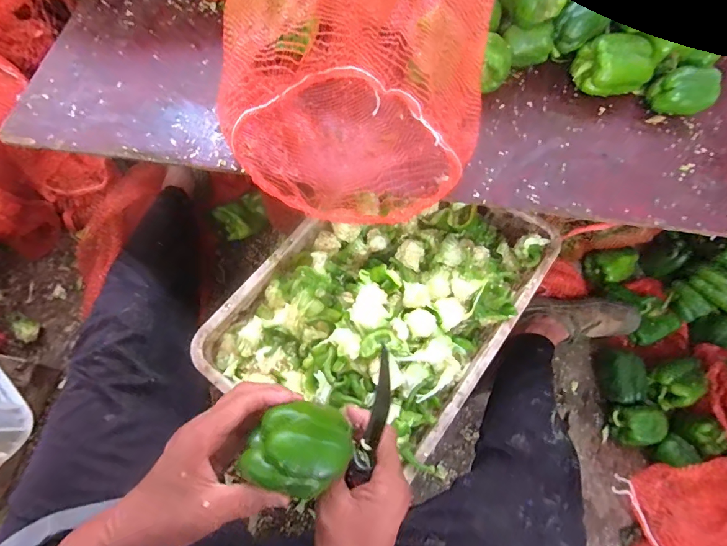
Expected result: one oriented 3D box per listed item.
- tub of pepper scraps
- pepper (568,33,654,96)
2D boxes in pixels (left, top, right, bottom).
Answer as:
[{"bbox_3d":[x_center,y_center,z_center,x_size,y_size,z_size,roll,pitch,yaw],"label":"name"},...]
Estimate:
[{"bbox_3d":[0.045,0.028,0.604,0.352,0.117,0.504,37,73,11],"label":"tub of pepper scraps"},{"bbox_3d":[0.407,-0.337,0.634,0.116,0.073,0.073,-6,70,-4],"label":"pepper"}]

